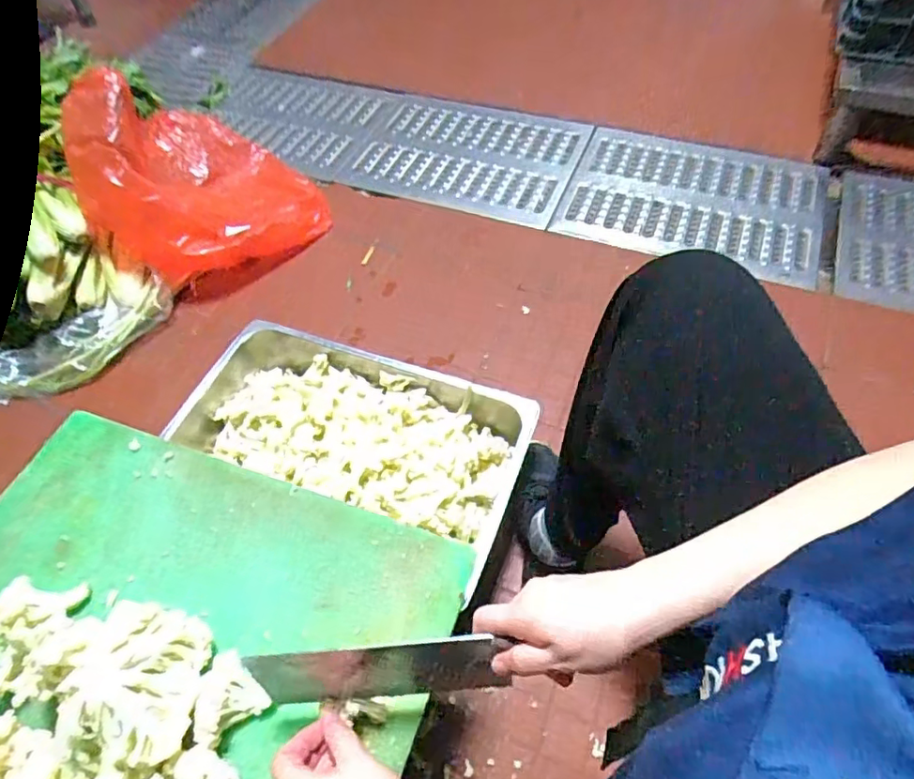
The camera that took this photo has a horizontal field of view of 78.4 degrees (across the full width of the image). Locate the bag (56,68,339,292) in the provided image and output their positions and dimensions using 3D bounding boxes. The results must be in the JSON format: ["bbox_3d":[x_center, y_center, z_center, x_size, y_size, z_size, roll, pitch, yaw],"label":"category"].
[{"bbox_3d":[-0.582,-0.493,1.237,0.470,0.347,0.425,-34,61,-18],"label":"bag"}]

